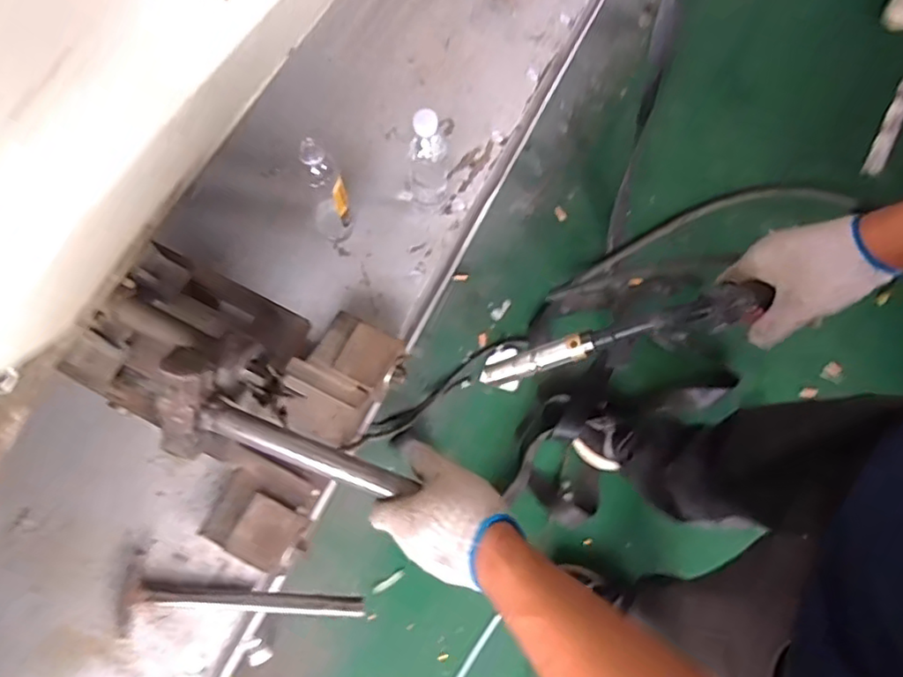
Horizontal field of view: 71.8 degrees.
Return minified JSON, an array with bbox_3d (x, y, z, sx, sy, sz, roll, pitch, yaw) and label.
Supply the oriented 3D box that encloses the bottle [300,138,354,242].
[{"bbox_3d":[-0.183,-0.216,0.879,0.057,0.187,0.077,-24,71,-9],"label":"bottle"}]

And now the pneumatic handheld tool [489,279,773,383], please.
[{"bbox_3d":[0.149,-0.004,0.556,0.251,0.036,0.033,-16,69,11],"label":"pneumatic handheld tool"}]

